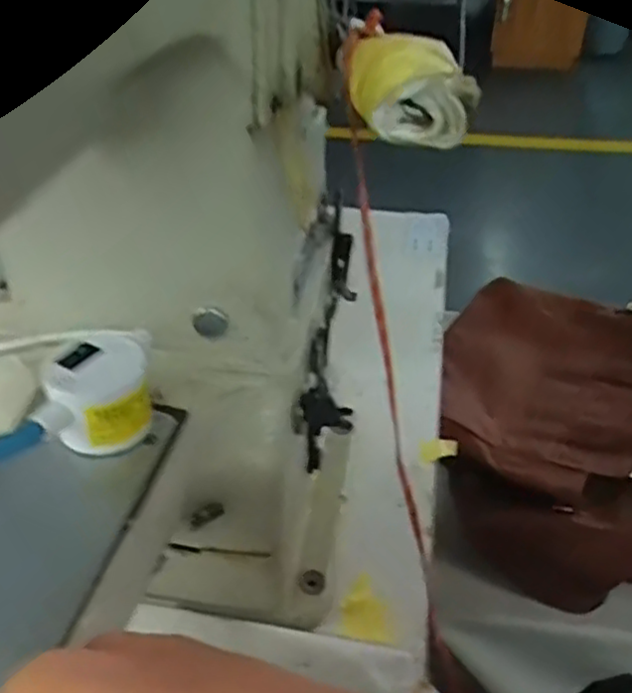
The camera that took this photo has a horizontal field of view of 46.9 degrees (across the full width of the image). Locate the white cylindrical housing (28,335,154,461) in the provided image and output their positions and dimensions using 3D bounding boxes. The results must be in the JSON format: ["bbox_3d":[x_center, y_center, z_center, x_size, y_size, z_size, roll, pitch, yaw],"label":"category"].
[{"bbox_3d":[-0.080,0.021,0.271,0.034,0.033,0.037,0,39,0],"label":"white cylindrical housing"}]

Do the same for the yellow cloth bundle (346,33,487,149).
[{"bbox_3d":[0.032,-0.090,0.247,0.042,0.028,0.039,3,39,3],"label":"yellow cloth bundle"}]

